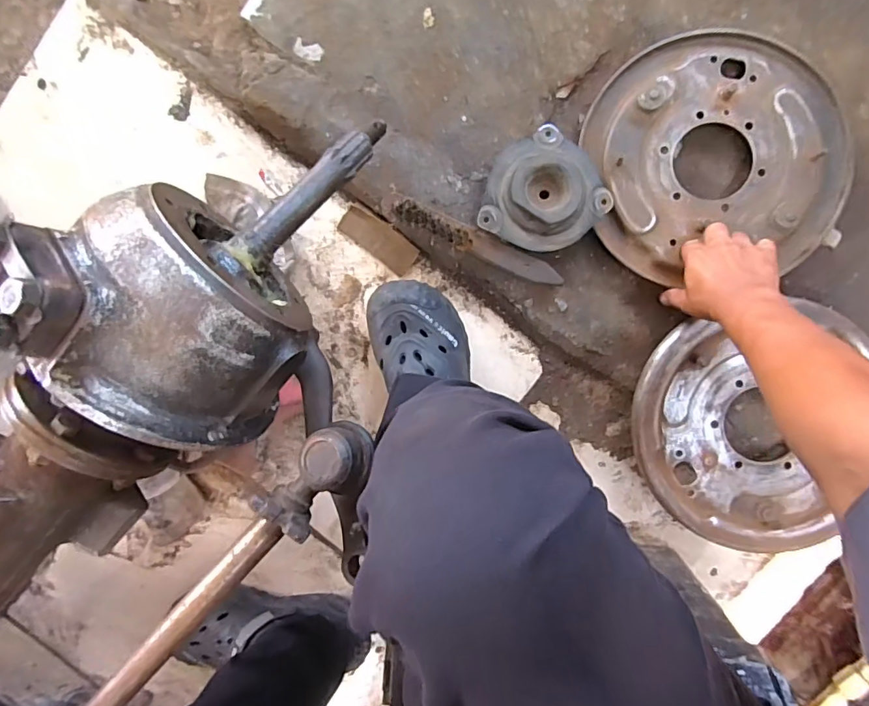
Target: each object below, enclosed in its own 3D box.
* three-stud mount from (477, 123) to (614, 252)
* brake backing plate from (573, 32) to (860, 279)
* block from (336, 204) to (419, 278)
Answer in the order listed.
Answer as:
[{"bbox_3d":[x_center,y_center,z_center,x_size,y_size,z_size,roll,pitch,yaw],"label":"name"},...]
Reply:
[{"bbox_3d":[0.128,-0.191,0.599,0.142,0.059,0.134,0,95,3],"label":"three-stud mount"},{"bbox_3d":[0.330,-0.229,0.573,0.280,0.051,0.283,-5,98,4],"label":"brake backing plate"},{"bbox_3d":[-0.073,-0.150,0.639,0.106,0.005,0.043,38,99,-3],"label":"block"}]

